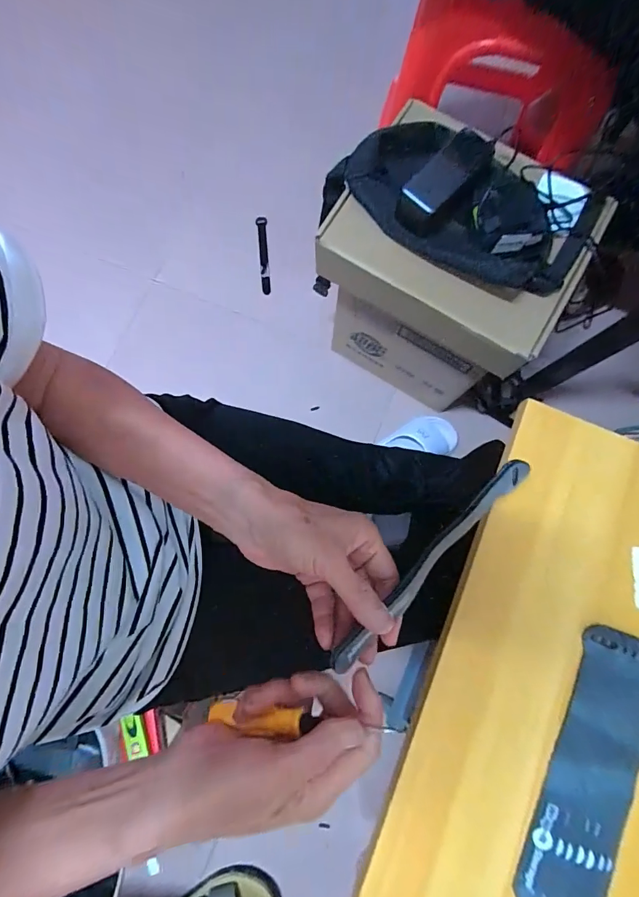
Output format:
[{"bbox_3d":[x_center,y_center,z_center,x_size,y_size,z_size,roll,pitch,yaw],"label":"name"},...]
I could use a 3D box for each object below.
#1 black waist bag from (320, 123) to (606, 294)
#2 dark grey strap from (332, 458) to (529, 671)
[{"bbox_3d":[0.189,-0.330,0.518,0.351,0.055,0.183,21,80,3],"label":"black waist bag"},{"bbox_3d":[0.081,0.073,0.276,0.196,0.018,0.020,-39,82,-20],"label":"dark grey strap"}]

